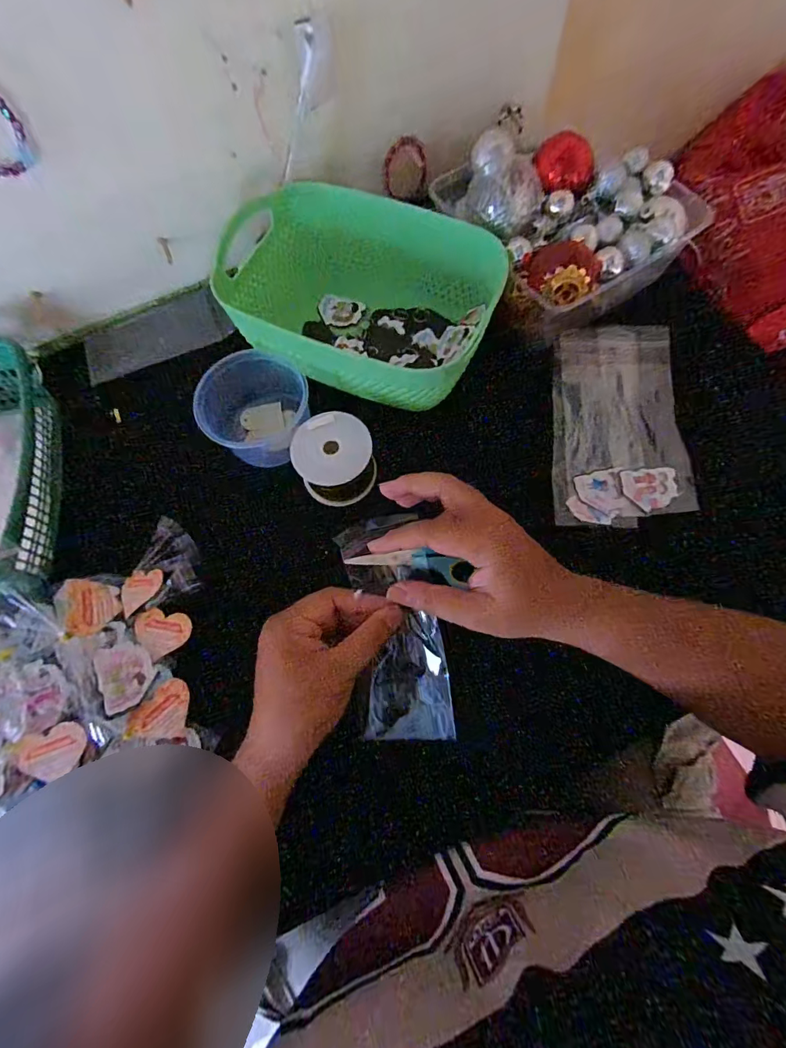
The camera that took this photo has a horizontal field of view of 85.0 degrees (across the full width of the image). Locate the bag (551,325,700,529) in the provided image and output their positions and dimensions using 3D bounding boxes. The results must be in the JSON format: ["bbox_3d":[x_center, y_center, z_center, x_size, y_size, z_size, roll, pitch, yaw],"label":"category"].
[{"bbox_3d":[0.209,-0.087,0.381,0.128,0.015,0.175,0,84,1],"label":"bag"}]

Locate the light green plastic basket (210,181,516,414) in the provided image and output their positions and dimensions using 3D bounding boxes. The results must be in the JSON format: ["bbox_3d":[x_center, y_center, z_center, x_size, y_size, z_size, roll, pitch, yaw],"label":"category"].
[{"bbox_3d":[-0.028,-0.214,0.410,0.242,0.087,0.167,21,72,10],"label":"light green plastic basket"}]

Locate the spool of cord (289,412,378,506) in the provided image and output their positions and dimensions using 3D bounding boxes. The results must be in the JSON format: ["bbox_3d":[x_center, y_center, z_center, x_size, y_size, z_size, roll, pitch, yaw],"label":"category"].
[{"bbox_3d":[-0.049,-0.056,0.369,0.064,0.043,0.065,-1,70,2],"label":"spool of cord"}]

